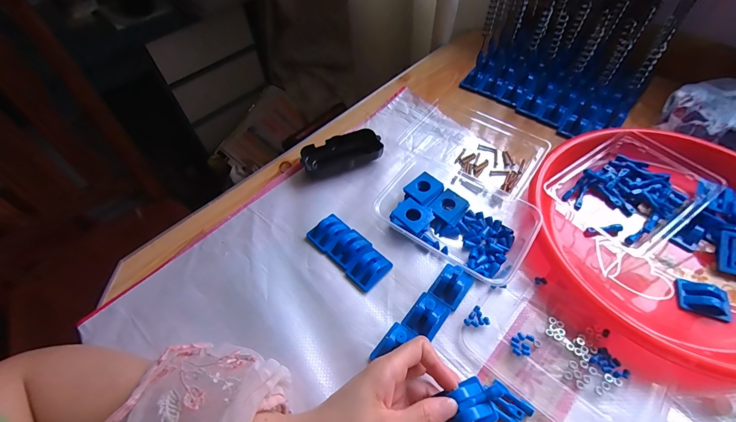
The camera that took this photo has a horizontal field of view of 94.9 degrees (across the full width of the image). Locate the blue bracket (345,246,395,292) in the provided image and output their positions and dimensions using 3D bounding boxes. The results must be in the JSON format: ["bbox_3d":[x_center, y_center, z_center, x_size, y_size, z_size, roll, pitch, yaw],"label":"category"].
[{"bbox_3d":[0.002,0.063,0.375,0.033,0.014,0.045,36,63,25],"label":"blue bracket"}]

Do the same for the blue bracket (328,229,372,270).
[{"bbox_3d":[-0.020,0.043,0.390,0.035,0.014,0.044,36,63,25],"label":"blue bracket"}]

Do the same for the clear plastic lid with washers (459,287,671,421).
[{"bbox_3d":[0.178,0.142,0.315,0.167,0.009,0.092,35,62,24],"label":"clear plastic lid with washers"}]

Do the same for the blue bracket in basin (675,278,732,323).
[{"bbox_3d":[0.335,0.085,0.334,0.042,0.019,0.030,16,56,13],"label":"blue bracket in basin"}]

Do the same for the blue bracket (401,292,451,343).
[{"bbox_3d":[0.059,0.106,0.340,0.034,0.016,0.043,31,61,23],"label":"blue bracket"}]

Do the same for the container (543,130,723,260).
[{"bbox_3d":[0.313,-0.022,0.404,0.159,0.035,0.121,-30,58,-18],"label":"container"}]

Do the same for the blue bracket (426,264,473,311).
[{"bbox_3d":[0.089,0.076,0.357,0.034,0.022,0.047,32,61,23],"label":"blue bracket"}]

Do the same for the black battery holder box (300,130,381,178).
[{"bbox_3d":[-0.036,-0.079,0.468,0.107,0.027,0.051,-12,54,-6],"label":"black battery holder box"}]

